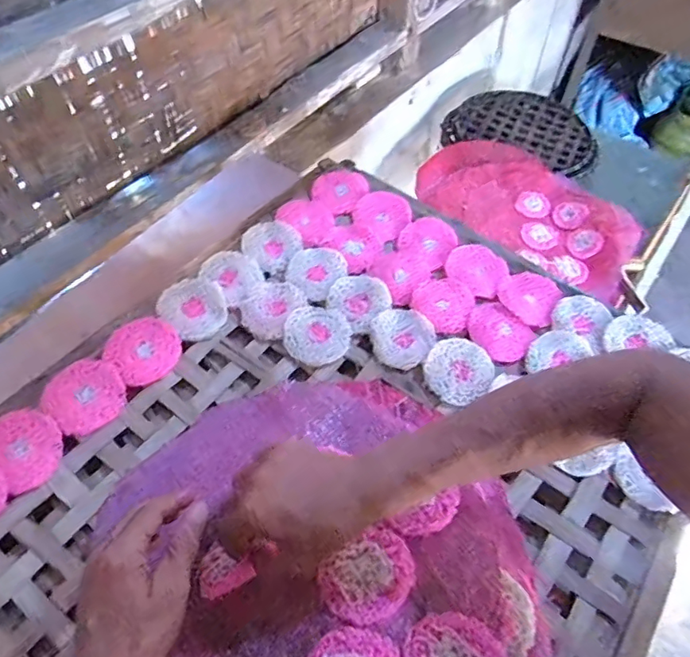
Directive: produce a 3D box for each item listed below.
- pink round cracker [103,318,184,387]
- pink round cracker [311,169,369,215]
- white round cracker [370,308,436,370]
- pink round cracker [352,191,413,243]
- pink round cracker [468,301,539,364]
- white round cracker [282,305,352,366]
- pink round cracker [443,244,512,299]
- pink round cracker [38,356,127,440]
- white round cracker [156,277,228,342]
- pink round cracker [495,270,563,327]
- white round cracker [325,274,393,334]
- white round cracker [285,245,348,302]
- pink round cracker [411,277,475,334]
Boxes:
[{"bbox_3d":[-0.223,0.023,0.576,0.073,0.005,0.074,6,66,-13],"label":"pink round cracker"},{"bbox_3d":[-0.007,-0.198,0.733,0.072,0.008,0.076,1,56,-2],"label":"pink round cracker"},{"bbox_3d":[0.065,0.010,0.606,0.072,0.015,0.074,1,56,-2],"label":"white round cracker"},{"bbox_3d":[0.053,-0.158,0.709,0.079,0.004,0.080,1,56,-2],"label":"pink round cracker"},{"bbox_3d":[0.183,0.003,0.616,0.063,0.008,0.076,-38,65,-25],"label":"pink round cracker"},{"bbox_3d":[-0.033,0.006,0.605,0.076,0.013,0.072,1,56,-2],"label":"white round cracker"},{"bbox_3d":[0.169,-0.078,0.662,0.077,0.009,0.069,38,62,21],"label":"pink round cracker"},{"bbox_3d":[-0.271,0.070,0.543,0.074,0.007,0.073,7,64,-14],"label":"pink round cracker"},{"bbox_3d":[-0.176,-0.026,0.609,0.082,0.007,0.073,38,62,21],"label":"white round cracker"},{"bbox_3d":[0.229,-0.042,0.641,0.072,0.009,0.071,1,56,-2],"label":"pink round cracker"},{"bbox_3d":[0.016,-0.037,0.632,0.070,0.008,0.072,1,56,-2],"label":"white round cracker"},{"bbox_3d":[-0.037,-0.075,0.655,0.070,0.004,0.082,31,60,18],"label":"white round cracker"},{"bbox_3d":[0.118,-0.032,0.630,0.069,0.009,0.075,1,56,-2],"label":"pink round cracker"}]

